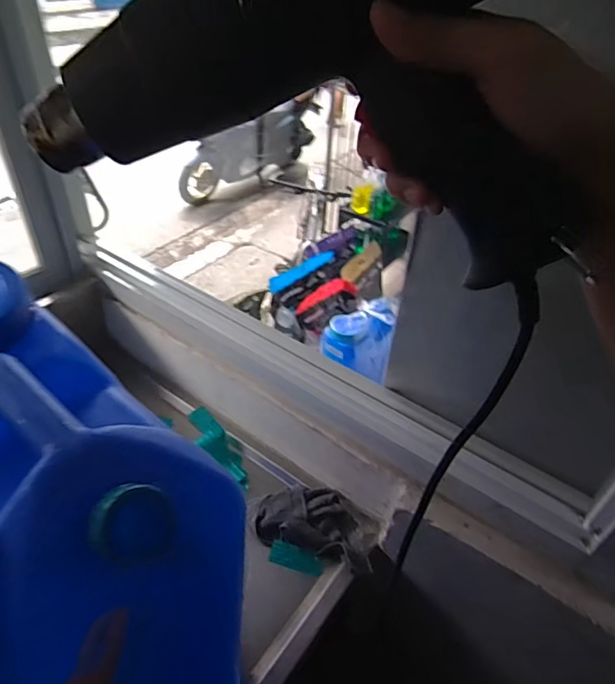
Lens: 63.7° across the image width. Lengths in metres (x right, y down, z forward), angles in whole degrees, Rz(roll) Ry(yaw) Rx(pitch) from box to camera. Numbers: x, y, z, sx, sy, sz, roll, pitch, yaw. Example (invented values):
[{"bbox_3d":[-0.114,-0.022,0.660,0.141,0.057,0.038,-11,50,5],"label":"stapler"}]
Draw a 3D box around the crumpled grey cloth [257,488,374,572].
[{"bbox_3d":[0.012,0.248,0.685,0.160,0.024,0.092,15,42,11],"label":"crumpled grey cloth"}]

